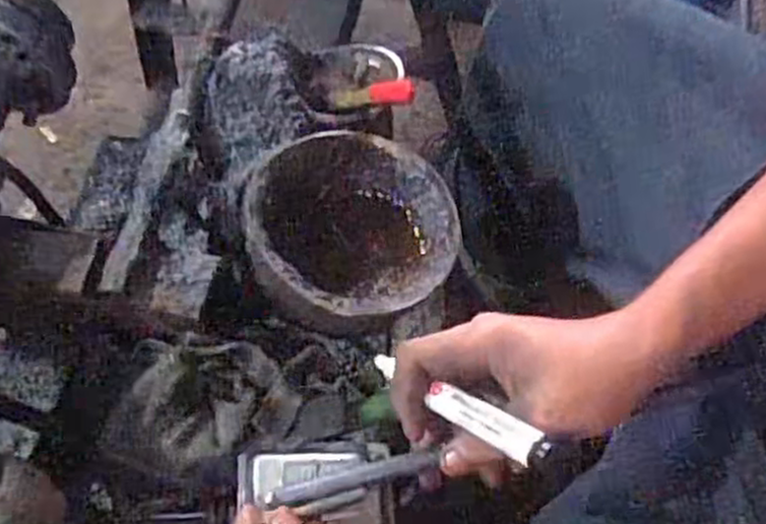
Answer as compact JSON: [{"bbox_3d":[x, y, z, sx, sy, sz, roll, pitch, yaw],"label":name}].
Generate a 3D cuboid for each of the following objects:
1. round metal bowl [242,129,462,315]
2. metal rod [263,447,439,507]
[{"bbox_3d":[-0.016,-0.023,0.466,0.120,0.059,0.111,-1,66,2],"label":"round metal bowl"},{"bbox_3d":[-0.018,0.115,0.402,0.087,0.012,0.012,-13,66,-5],"label":"metal rod"}]

